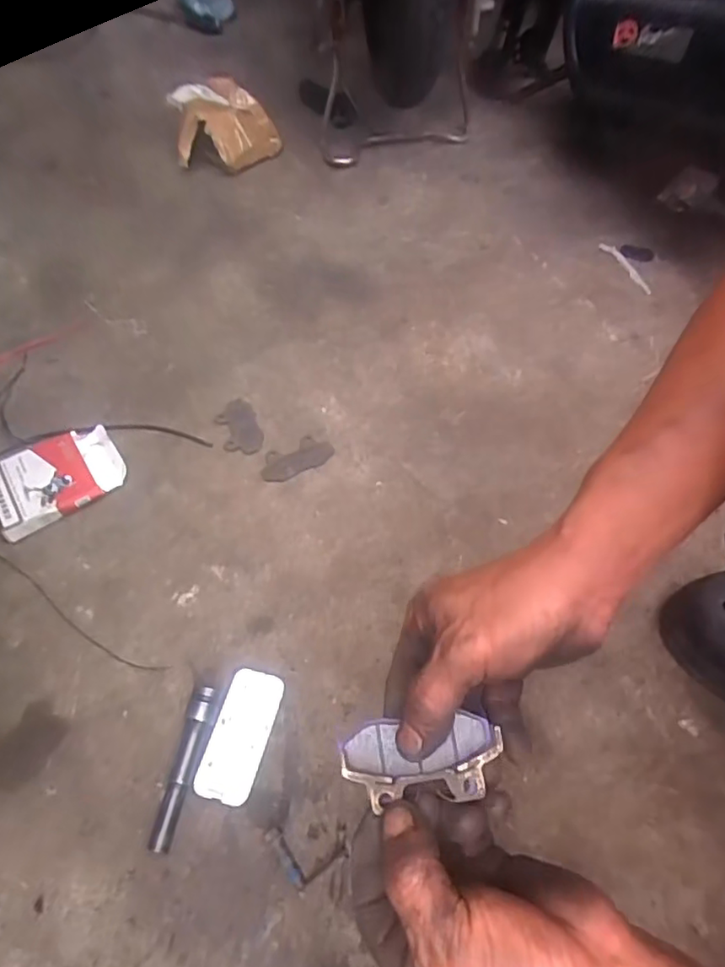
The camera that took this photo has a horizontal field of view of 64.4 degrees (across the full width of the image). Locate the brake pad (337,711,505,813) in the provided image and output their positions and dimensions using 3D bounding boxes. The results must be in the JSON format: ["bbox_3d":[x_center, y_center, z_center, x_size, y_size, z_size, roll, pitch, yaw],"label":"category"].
[{"bbox_3d":[0.028,0.132,0.277,0.073,0.018,0.036,-7,55,5],"label":"brake pad"}]

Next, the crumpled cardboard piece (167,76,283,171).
[{"bbox_3d":[-0.217,-0.569,0.904,0.156,0.083,0.181,-14,55,-7],"label":"crumpled cardboard piece"}]

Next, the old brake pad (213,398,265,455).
[{"bbox_3d":[-0.129,-0.059,0.603,0.041,0.007,0.074,-20,56,-10],"label":"old brake pad"}]

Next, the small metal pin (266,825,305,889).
[{"bbox_3d":[-0.051,0.250,0.387,0.011,0.010,0.041,-34,60,-19],"label":"small metal pin"}]

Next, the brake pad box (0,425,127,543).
[{"bbox_3d":[-0.303,-0.008,0.571,0.120,0.025,0.098,-30,59,-17],"label":"brake pad box"}]

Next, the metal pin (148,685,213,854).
[{"bbox_3d":[-0.128,0.204,0.416,0.014,0.022,0.106,8,56,9],"label":"metal pin"}]

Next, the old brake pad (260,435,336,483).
[{"bbox_3d":[-0.068,-0.026,0.584,0.075,0.005,0.039,-25,57,-14],"label":"old brake pad"}]

